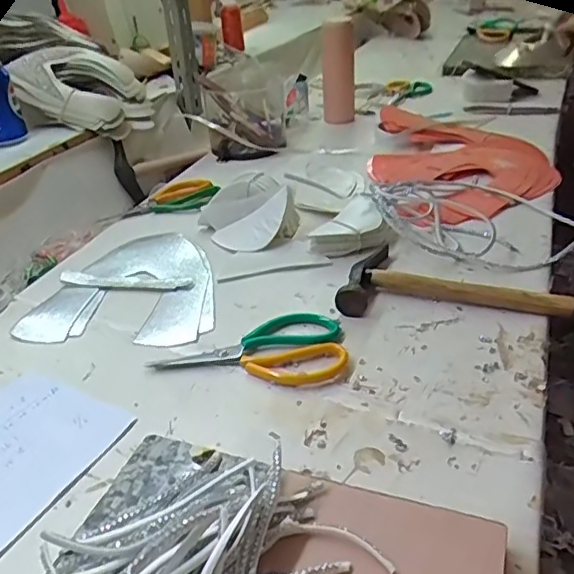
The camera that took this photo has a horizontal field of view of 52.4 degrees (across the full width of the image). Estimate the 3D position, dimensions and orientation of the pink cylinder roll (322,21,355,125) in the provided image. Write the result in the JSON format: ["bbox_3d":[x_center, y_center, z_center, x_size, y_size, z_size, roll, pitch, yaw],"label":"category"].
[{"bbox_3d":[0.100,-0.415,1.134,0.060,0.184,0.055,-1,34,3],"label":"pink cylinder roll"}]

